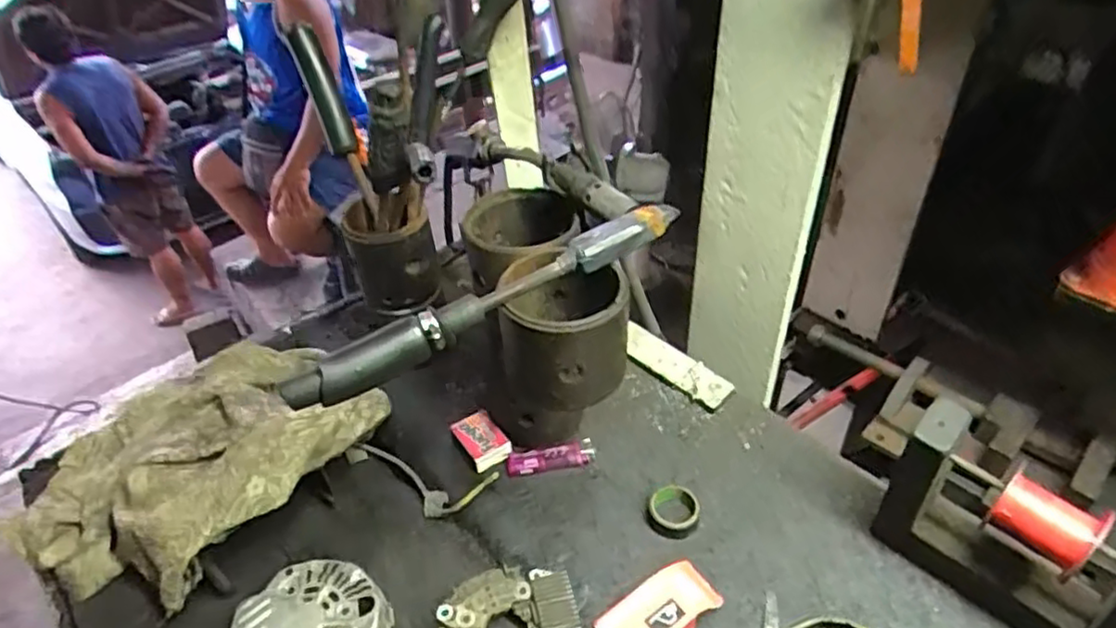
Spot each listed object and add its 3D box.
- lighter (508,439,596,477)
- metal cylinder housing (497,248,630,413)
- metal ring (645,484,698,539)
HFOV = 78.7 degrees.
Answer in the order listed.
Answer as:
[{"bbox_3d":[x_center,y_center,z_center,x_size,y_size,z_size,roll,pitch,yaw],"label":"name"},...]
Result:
[{"bbox_3d":[-0.007,0.131,0.616,0.078,0.018,0.019,-8,40,-3],"label":"lighter"},{"bbox_3d":[0.004,0.005,0.476,0.086,0.083,0.096,-3,40,2],"label":"metal cylinder housing"},{"bbox_3d":[0.095,0.164,0.563,0.040,0.015,0.044,-3,40,3],"label":"metal ring"}]

